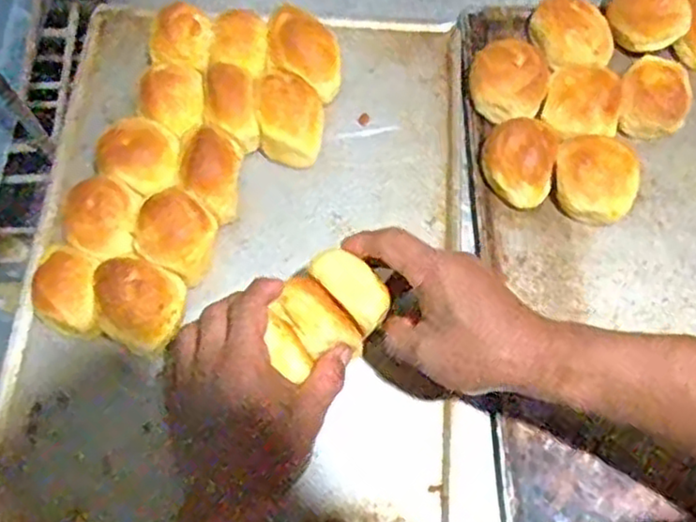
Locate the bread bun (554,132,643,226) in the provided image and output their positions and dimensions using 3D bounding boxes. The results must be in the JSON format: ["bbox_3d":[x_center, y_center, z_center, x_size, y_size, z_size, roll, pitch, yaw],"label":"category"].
[{"bbox_3d":[0.195,-0.067,0.565,0.065,0.029,0.066,-1,69,2],"label":"bread bun"}]

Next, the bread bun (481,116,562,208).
[{"bbox_3d":[0.136,-0.080,0.568,0.056,0.037,0.062,13,70,7],"label":"bread bun"}]

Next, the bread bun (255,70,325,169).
[{"bbox_3d":[-0.046,-0.113,0.580,0.056,0.041,0.074,0,69,2],"label":"bread bun"}]

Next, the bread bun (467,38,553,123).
[{"bbox_3d":[0.134,-0.150,0.598,0.065,0.032,0.067,-1,69,2],"label":"bread bun"}]

